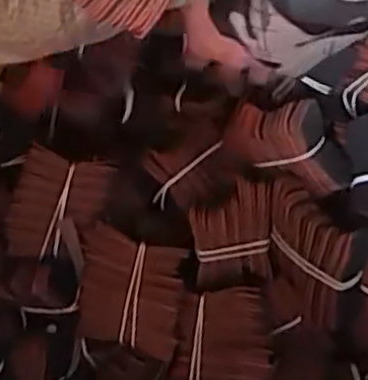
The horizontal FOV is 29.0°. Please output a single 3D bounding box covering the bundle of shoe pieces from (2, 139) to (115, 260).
[{"bbox_3d":[-0.098,0.012,0.537,0.069,0.019,0.083,17,78,5],"label":"bundle of shoe pieces"}]

